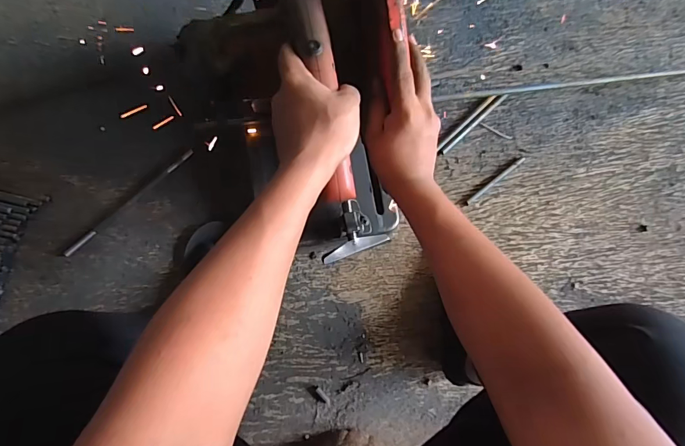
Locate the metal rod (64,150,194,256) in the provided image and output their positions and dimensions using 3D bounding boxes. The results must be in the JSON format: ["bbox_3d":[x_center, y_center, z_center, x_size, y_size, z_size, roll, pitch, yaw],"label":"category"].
[{"bbox_3d":[-0.403,-0.041,0.746,0.295,0.009,0.013,-43,85,-8],"label":"metal rod"}]

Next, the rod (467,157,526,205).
[{"bbox_3d":[0.307,-0.085,0.781,0.151,0.005,0.012,-37,84,-7],"label":"rod"}]

